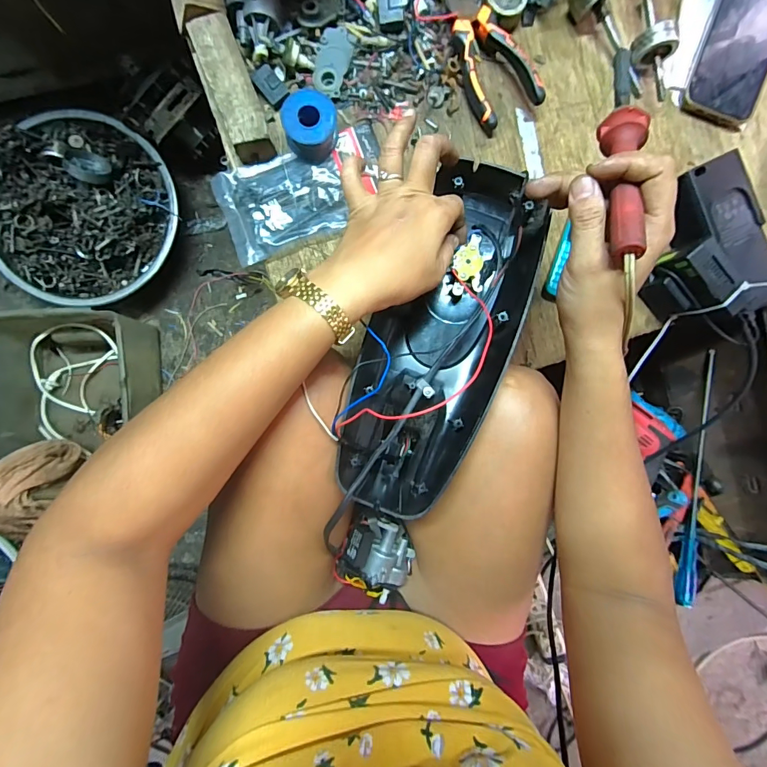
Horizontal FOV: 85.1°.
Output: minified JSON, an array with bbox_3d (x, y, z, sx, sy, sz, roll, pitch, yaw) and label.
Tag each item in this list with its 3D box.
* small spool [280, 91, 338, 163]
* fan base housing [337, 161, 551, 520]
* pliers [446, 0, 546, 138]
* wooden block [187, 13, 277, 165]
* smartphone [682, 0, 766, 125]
[{"bbox_3d":[-0.073,-0.260,0.422,0.053,0.028,0.063,-6,92,-4],"label":"small spool"},{"bbox_3d":[0.048,-0.037,0.361,0.110,0.063,0.296,26,85,-4],"label":"fan base housing"},{"bbox_3d":[0.100,-0.343,0.431,0.063,0.028,0.148,-31,93,-3],"label":"pliers"},{"bbox_3d":[-0.147,-0.288,0.412,0.040,0.029,0.124,-20,93,-3],"label":"wooden block"},{"bbox_3d":[0.386,-0.364,0.448,0.080,0.015,0.152,18,100,-2],"label":"smartphone"}]

